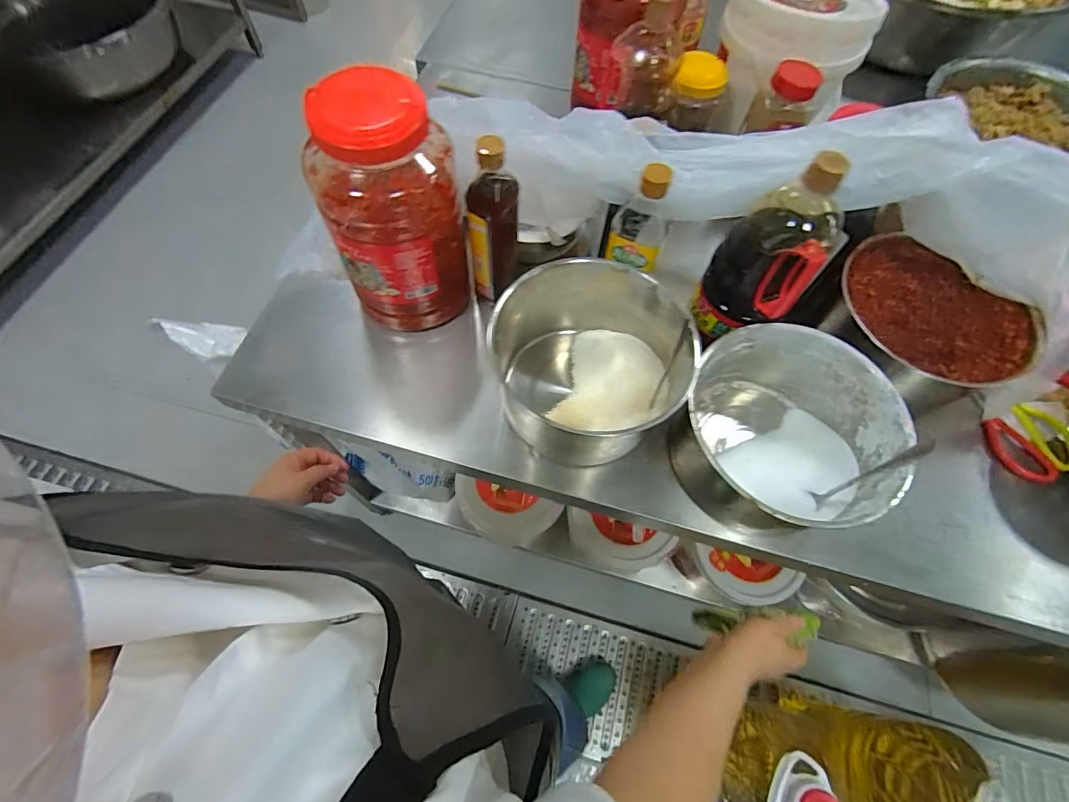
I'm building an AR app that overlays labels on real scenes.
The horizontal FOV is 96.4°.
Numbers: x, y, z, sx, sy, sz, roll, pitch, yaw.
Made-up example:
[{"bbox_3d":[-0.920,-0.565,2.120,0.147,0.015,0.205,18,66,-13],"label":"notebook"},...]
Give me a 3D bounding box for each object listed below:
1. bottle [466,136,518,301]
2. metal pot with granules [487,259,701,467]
[{"bbox_3d":[-0.053,-0.212,0.603,0.064,0.210,0.061,5,63,1],"label":"bottle"},{"bbox_3d":[0.065,-0.042,0.599,0.223,0.139,0.222,1,63,-1],"label":"metal pot with granules"}]

